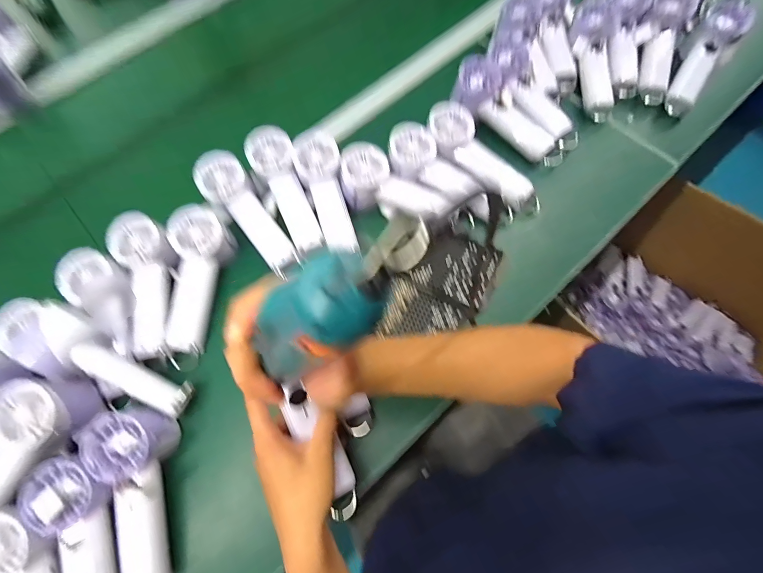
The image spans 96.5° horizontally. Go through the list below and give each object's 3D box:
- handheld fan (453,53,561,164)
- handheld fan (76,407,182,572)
[{"bbox_3d":[0.192,-0.259,0.514,0.073,0.034,0.199,-41,87,-12],"label":"handheld fan"},{"bbox_3d":[-0.258,0.233,0.371,0.066,0.055,0.199,-16,84,-3],"label":"handheld fan"}]

